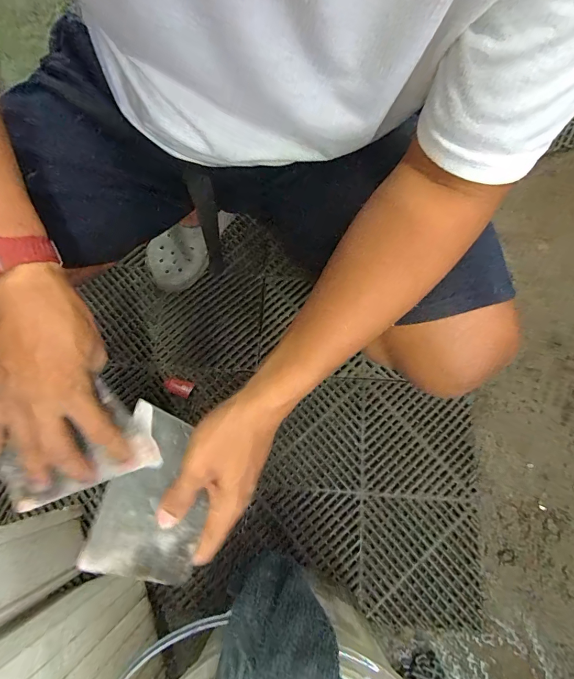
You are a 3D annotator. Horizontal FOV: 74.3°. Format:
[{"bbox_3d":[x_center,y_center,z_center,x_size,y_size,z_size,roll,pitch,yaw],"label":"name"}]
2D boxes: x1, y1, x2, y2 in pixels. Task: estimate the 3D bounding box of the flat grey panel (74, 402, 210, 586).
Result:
[{"bbox_3d":[-0.116,0.140,0.336,0.098,0.010,0.139,12,73,16],"label":"flat grey panel"}]

